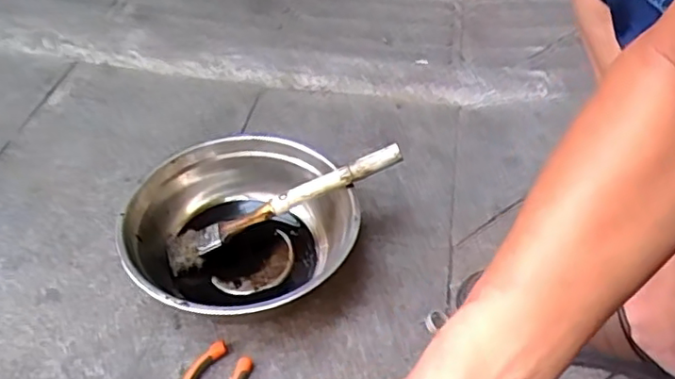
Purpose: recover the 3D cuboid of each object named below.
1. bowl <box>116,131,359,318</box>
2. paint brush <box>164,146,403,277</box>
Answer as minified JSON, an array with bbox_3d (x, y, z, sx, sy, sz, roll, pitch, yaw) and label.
[{"bbox_3d":[-0.106,0.048,0.667,0.232,0.079,0.241,1,46,-1],"label":"bowl"},{"bbox_3d":[-0.062,0.015,0.668,0.280,0.021,0.046,-25,48,4],"label":"paint brush"}]

